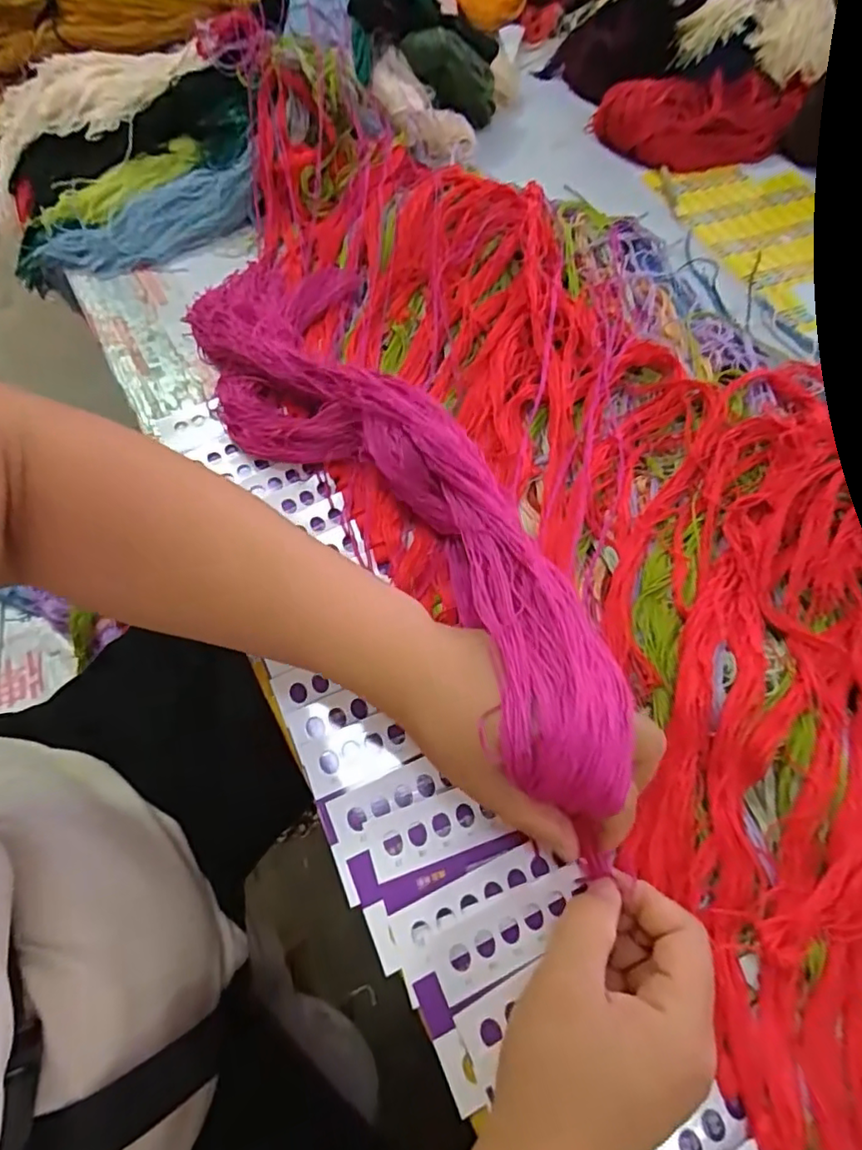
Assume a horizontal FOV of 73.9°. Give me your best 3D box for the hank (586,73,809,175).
[{"bbox_3d":[0.286,-0.466,0.585,0.220,0.046,0.087,-8,64,-5],"label":"hank"}]

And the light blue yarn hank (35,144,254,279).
[{"bbox_3d":[-0.249,-0.319,0.519,0.200,0.032,0.062,-29,67,-14],"label":"light blue yarn hank"}]

